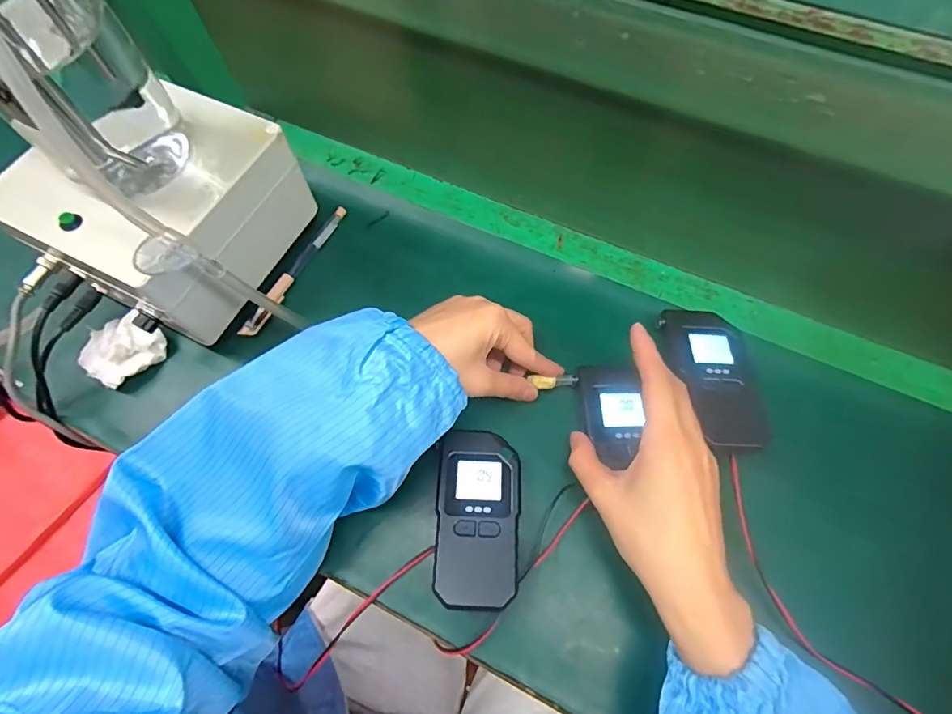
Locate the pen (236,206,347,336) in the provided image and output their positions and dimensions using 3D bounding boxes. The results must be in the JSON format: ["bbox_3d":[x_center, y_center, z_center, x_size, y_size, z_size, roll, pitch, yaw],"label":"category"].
[{"bbox_3d":[-0.161,-0.079,0.439,0.010,0.013,0.150,25,71,11],"label":"pen"}]

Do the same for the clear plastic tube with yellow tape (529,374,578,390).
[{"bbox_3d":[0.061,0.019,0.383,0.037,0.005,0.011,-2,68,-5],"label":"clear plastic tube with yellow tape"}]

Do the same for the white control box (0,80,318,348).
[{"bbox_3d":[-0.251,-0.120,0.395,0.165,0.127,0.164,26,71,12],"label":"white control box"}]

